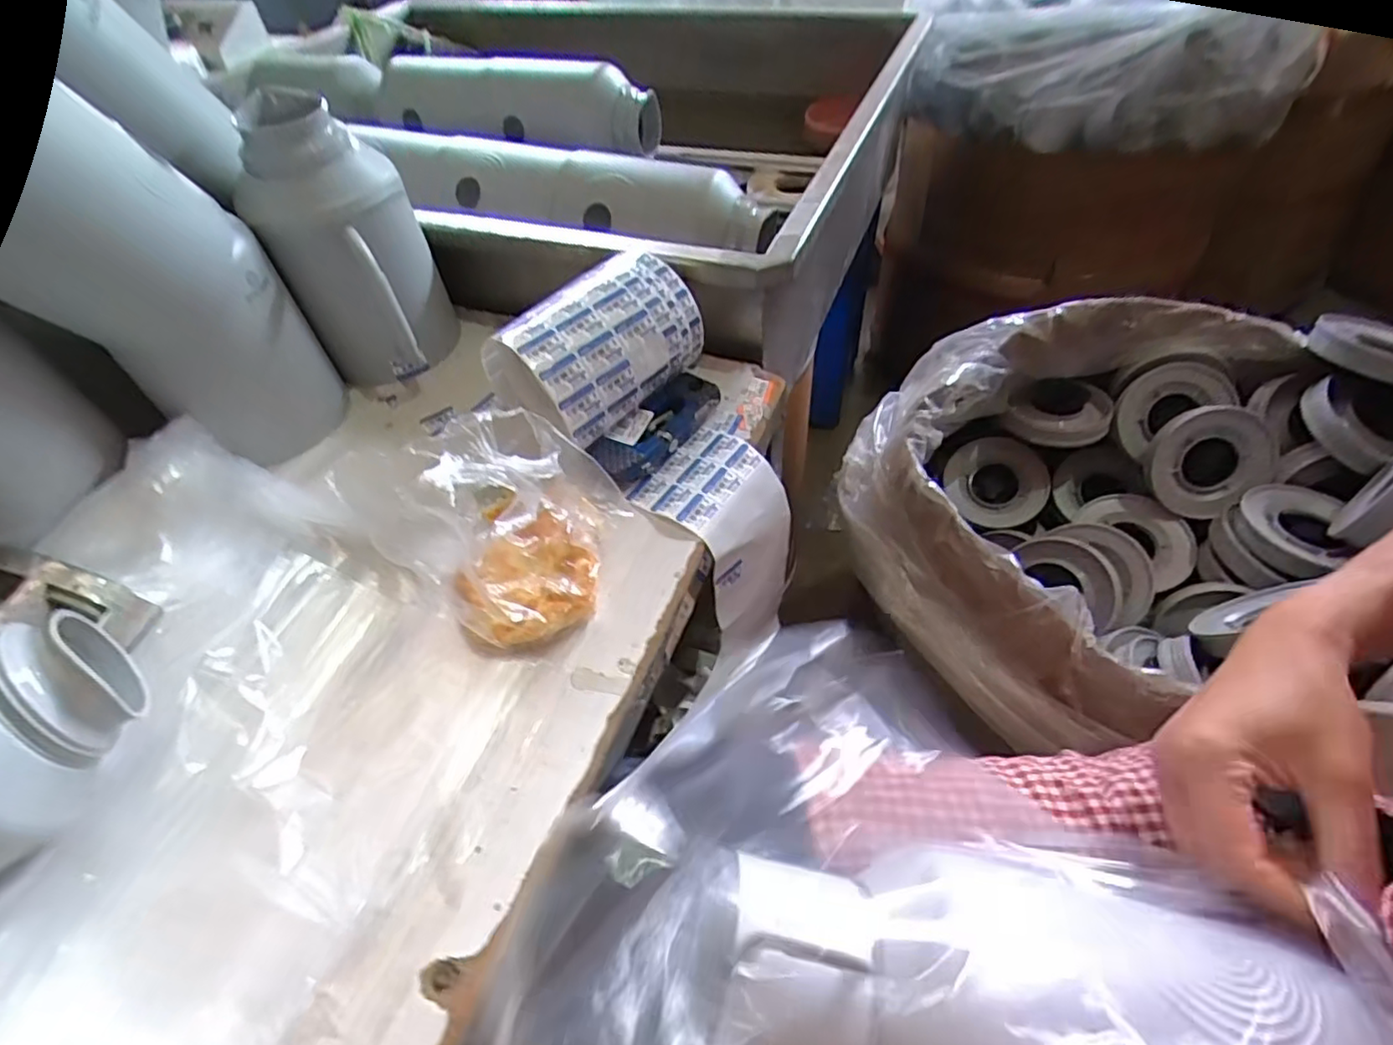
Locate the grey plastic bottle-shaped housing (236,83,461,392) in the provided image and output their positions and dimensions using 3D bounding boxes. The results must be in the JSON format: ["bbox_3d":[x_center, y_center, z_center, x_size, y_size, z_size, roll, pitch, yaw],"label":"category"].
[{"bbox_3d":[-0.304,-0.237,0.579,0.105,0.213,0.125,-3,49,2],"label":"grey plastic bottle-shaped housing"}]

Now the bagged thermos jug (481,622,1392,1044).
[{"bbox_3d":[0.107,0.175,0.276,0.317,0.111,0.220,3,50,7],"label":"bagged thermos jug"}]

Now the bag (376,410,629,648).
[{"bbox_3d":[-0.114,-0.002,0.419,0.140,0.139,0.103,-38,57,-25],"label":"bag"}]

